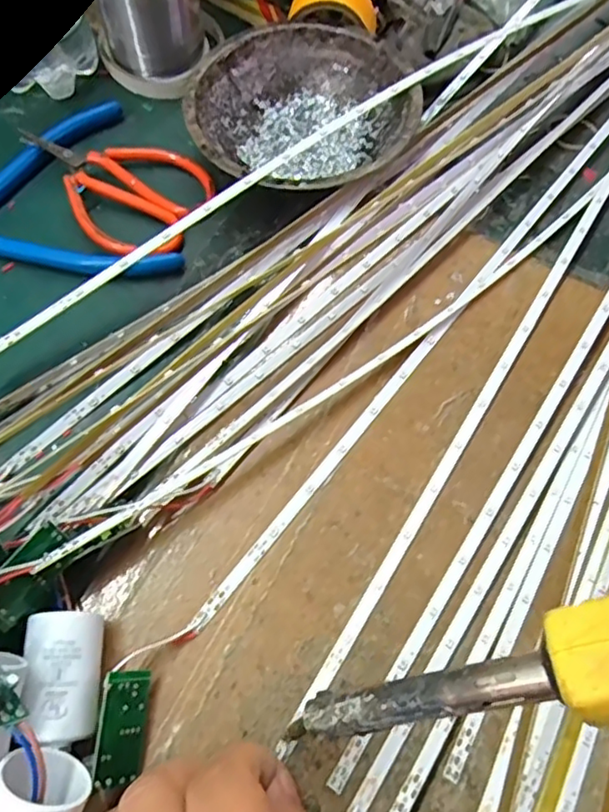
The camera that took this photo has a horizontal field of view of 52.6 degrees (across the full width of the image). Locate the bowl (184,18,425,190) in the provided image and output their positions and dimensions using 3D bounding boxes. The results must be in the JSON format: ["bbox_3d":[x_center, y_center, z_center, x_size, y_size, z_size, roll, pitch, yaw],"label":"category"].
[{"bbox_3d":[-0.001,-0.163,0.352,0.122,0.037,0.121,1,65,-2],"label":"bowl"}]

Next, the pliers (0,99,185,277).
[{"bbox_3d":[-0.140,-0.126,0.348,0.147,0.010,0.125,1,65,-2],"label":"pliers"}]

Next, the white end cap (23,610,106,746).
[{"bbox_3d":[-0.086,0.100,0.229,0.024,0.028,0.044,-11,66,-8],"label":"white end cap"}]

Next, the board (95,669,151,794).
[{"bbox_3d":[-0.065,0.117,0.224,0.004,0.019,0.038,-12,69,38],"label":"board"}]

